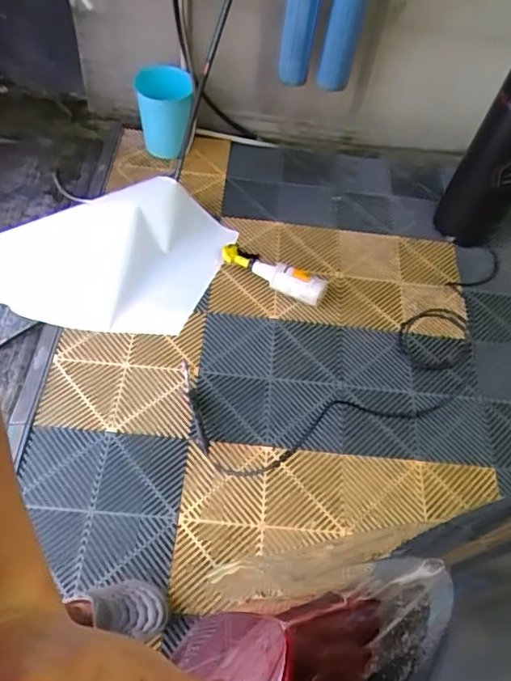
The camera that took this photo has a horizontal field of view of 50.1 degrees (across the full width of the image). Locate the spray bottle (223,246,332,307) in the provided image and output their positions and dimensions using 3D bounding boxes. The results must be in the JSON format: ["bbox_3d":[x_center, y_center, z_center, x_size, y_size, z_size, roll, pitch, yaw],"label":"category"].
[{"bbox_3d":[0.047,-0.208,1.596,0.341,0.062,0.079,30,59,13],"label":"spray bottle"}]

